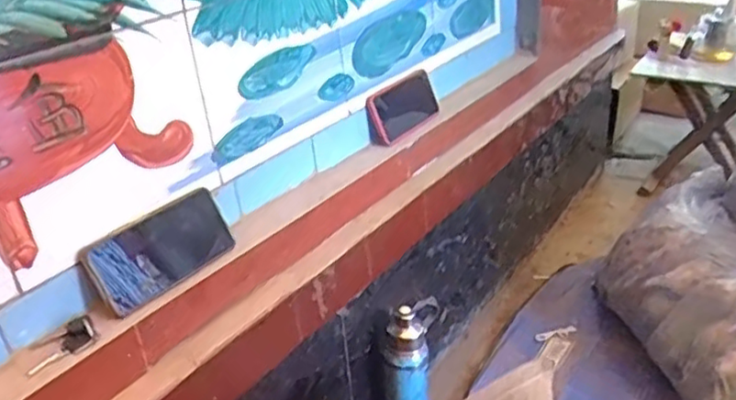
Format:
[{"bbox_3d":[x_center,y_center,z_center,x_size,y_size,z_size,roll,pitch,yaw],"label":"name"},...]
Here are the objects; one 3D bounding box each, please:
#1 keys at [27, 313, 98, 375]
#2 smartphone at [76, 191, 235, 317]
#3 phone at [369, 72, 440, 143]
[{"bbox_3d":[-0.280,0.130,0.617,0.062,0.020,0.032,-21,30,-28],"label":"keys"},{"bbox_3d":[-0.211,0.050,0.706,0.009,0.078,0.162,-13,17,42],"label":"smartphone"},{"bbox_3d":[0.059,-0.145,1.018,0.134,0.077,0.018,-36,14,-35],"label":"phone"}]

